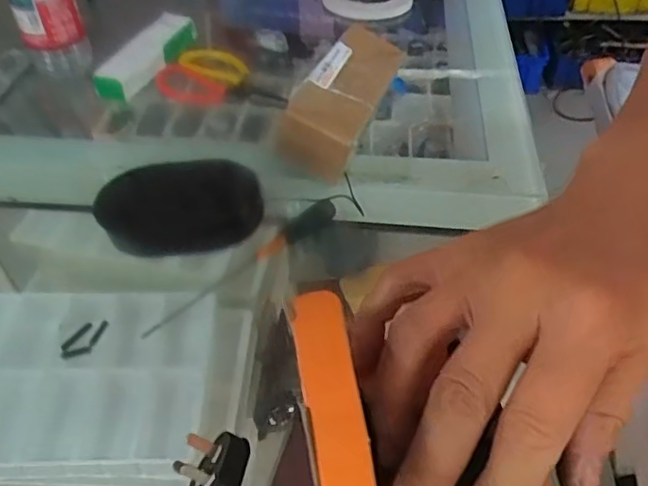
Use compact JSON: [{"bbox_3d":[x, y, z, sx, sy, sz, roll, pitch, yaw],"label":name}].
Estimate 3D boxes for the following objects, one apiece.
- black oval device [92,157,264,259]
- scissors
[{"bbox_3d":[-0.107,-0.027,0.449,0.117,0.037,0.062,-6,45,-4],"label":"black oval device"},{"bbox_3d":[-0.116,-0.189,0.695,0.148,0.067,0.020,-1,54,-15],"label":"scissors"}]

